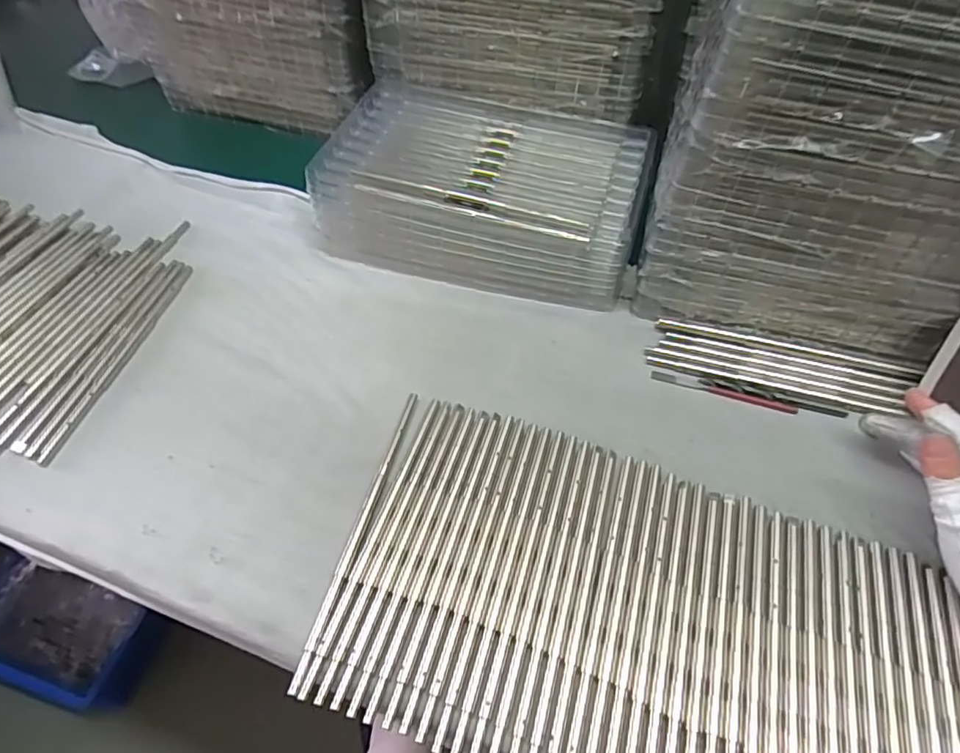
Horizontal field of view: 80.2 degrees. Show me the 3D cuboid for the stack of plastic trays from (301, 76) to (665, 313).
[{"bbox_3d":[0.010,-0.183,0.533,0.280,0.068,0.188,13,58,11],"label":"stack of plastic trays"}]

